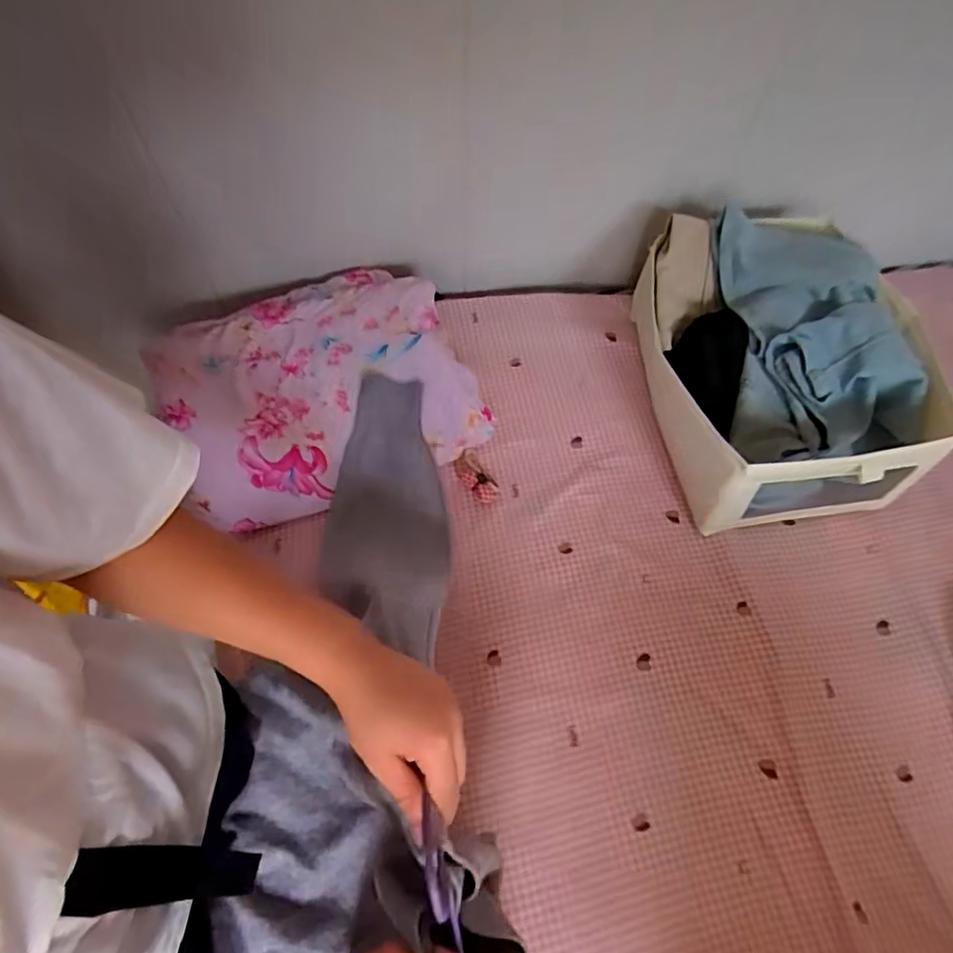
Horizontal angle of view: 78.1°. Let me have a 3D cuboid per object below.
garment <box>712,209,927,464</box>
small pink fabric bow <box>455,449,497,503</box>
[{"bbox_3d":[0.439,-0.188,0.773,0.226,0.112,0.340,1,62,-1],"label":"garment"},{"bbox_3d":[-0.001,0.001,0.786,0.038,0.009,0.080,-24,66,-15],"label":"small pink fabric bow"}]

